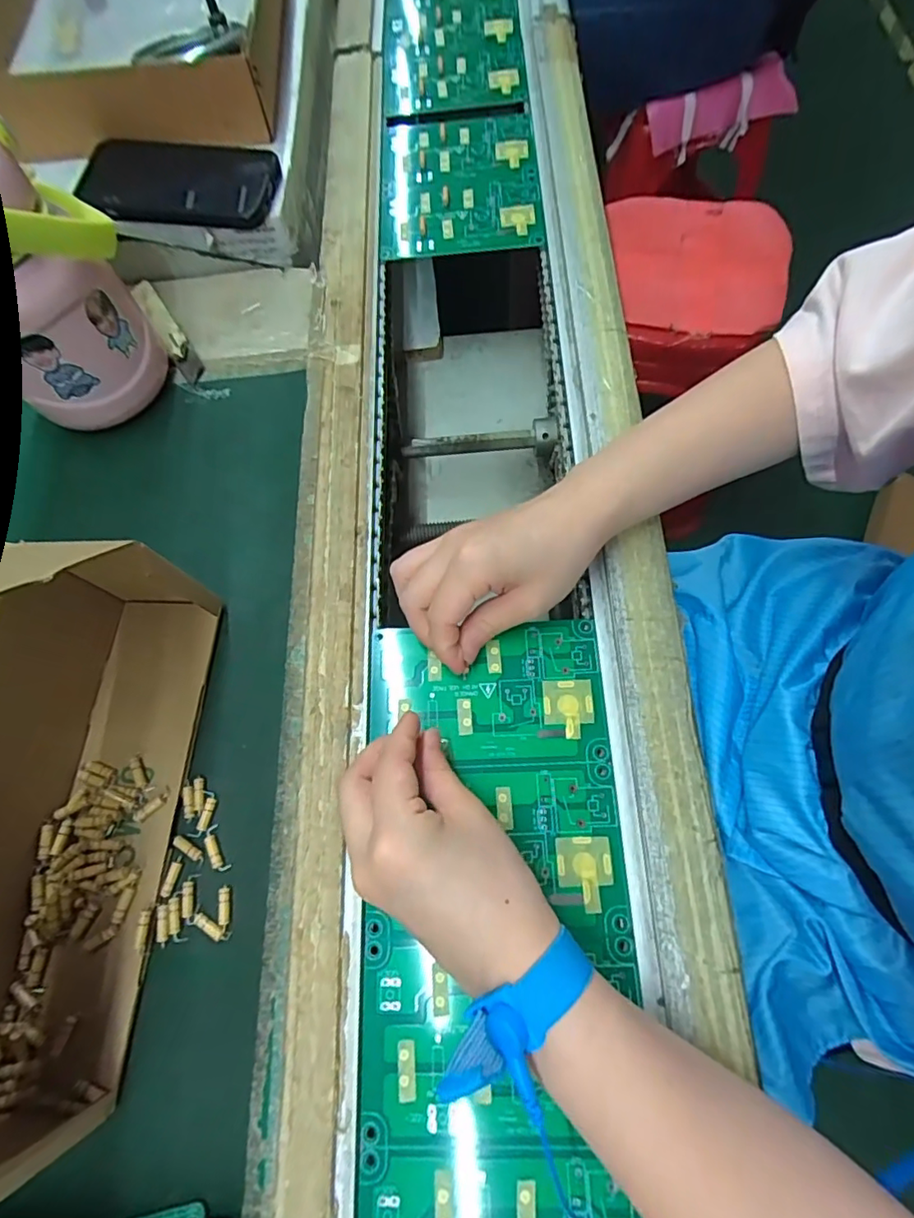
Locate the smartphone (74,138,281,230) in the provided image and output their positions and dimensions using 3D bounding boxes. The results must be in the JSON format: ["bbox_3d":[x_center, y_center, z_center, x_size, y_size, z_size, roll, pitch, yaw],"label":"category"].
[{"bbox_3d":[-0.209,-0.326,0.416,0.139,0.011,0.071,4,83,0],"label":"smartphone"}]

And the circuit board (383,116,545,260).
[{"bbox_3d":[0.002,-0.368,0.475,0.132,0.017,0.160,-2,70,1],"label":"circuit board"}]

